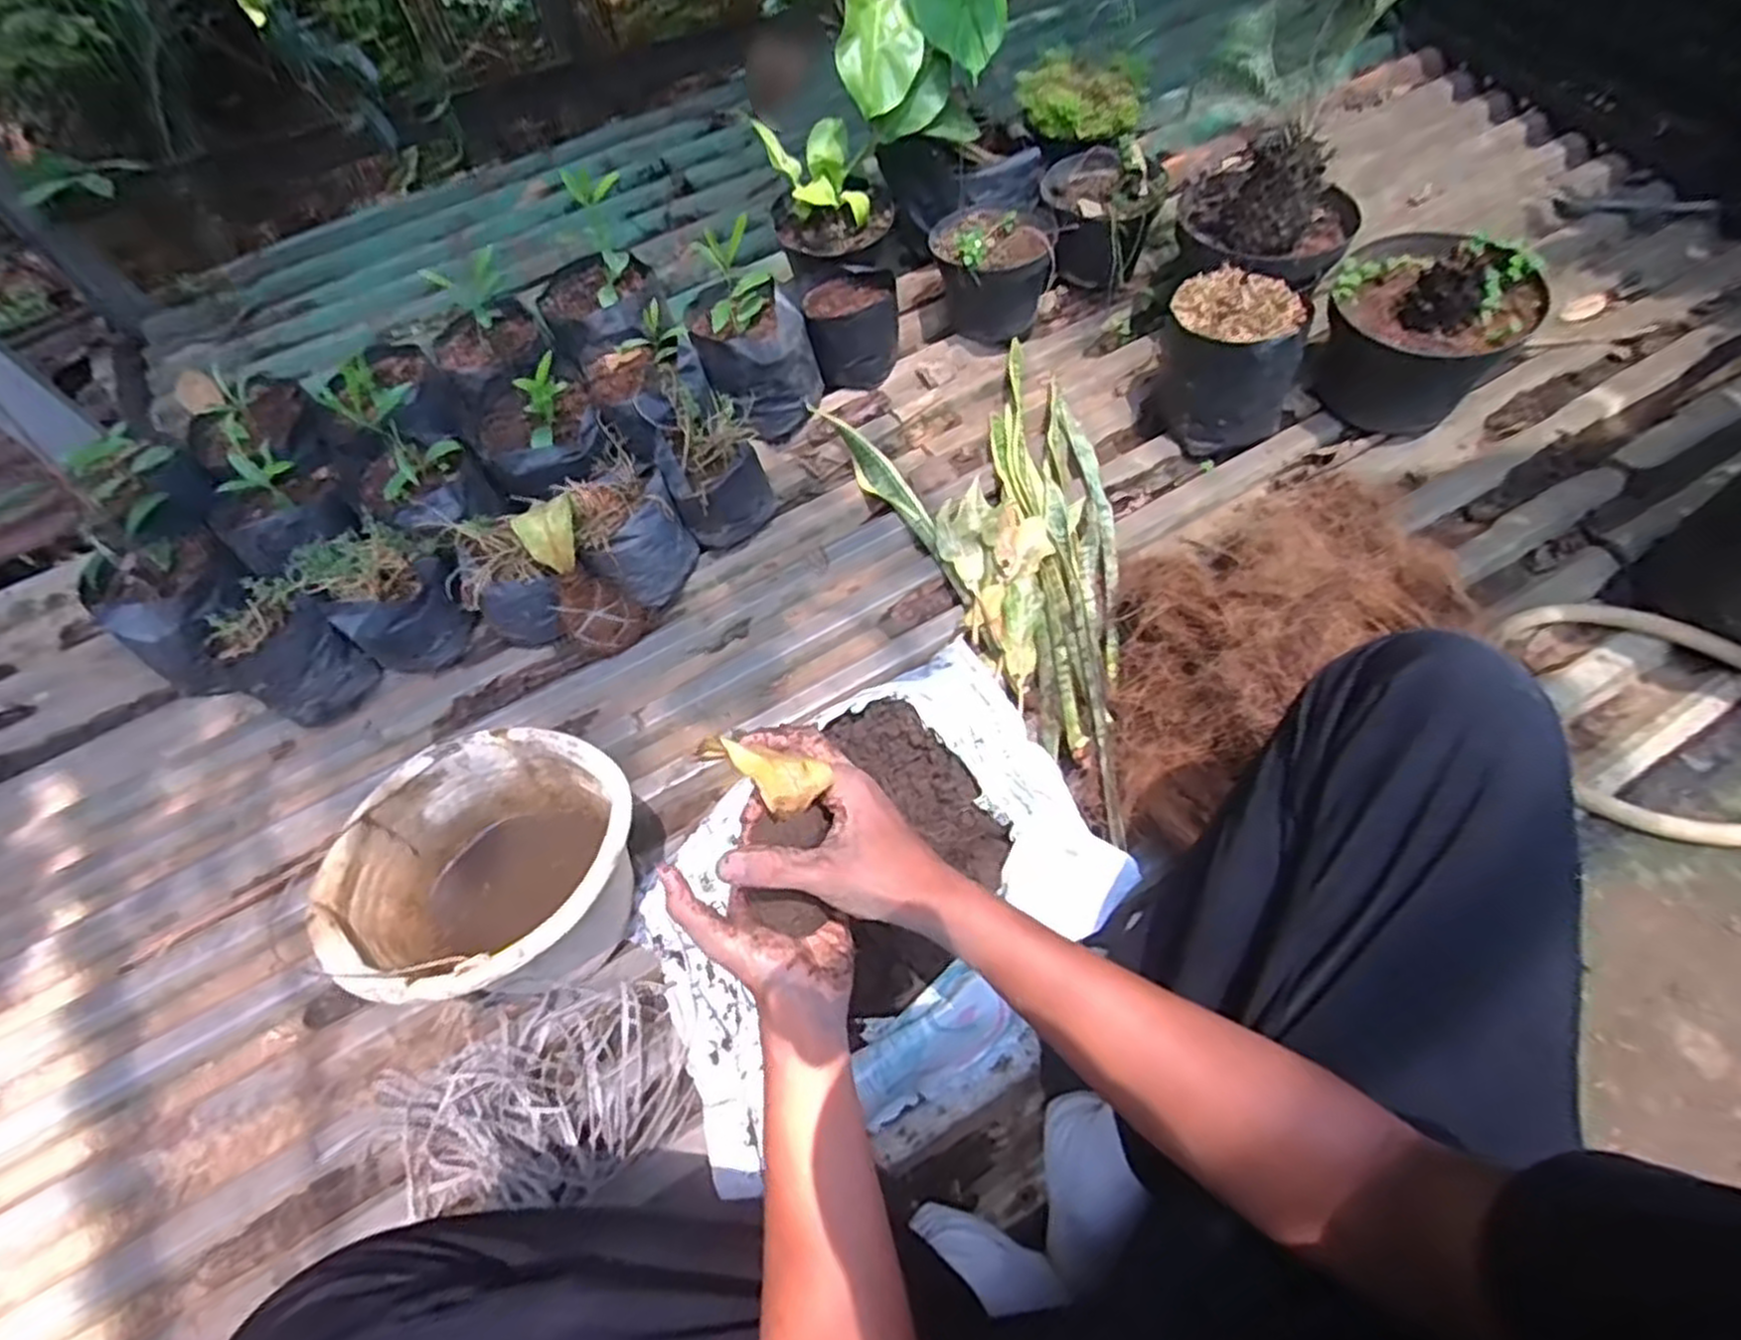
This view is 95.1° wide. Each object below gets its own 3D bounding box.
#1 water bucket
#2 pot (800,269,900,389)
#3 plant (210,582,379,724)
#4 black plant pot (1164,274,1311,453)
[{"bbox_3d":[-0.324,0.182,0.714,0.217,0.174,0.239,34,67,18],"label":"water bucket"},{"bbox_3d":[-0.023,-0.463,1.085,0.122,0.121,0.097,-11,61,-4],"label":"pot"},{"bbox_3d":[-0.639,-0.011,0.891,0.107,0.133,0.111,33,67,18],"label":"plant"},{"bbox_3d":[0.433,-0.373,0.975,0.148,0.162,0.144,-1,61,1],"label":"black plant pot"}]

